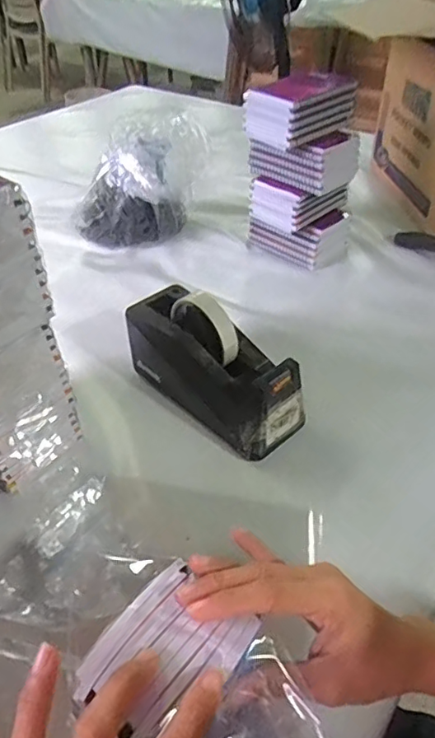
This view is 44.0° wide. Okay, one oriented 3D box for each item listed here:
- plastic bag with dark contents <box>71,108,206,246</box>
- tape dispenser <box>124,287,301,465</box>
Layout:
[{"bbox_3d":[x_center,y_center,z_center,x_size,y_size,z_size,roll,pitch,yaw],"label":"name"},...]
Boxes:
[{"bbox_3d":[-0.114,-0.284,0.838,0.110,0.167,0.197,29,50,28],"label":"plastic bag with dark contents"},{"bbox_3d":[-0.005,-0.009,0.567,0.077,0.115,0.204,-34,52,-31],"label":"tape dispenser"}]

